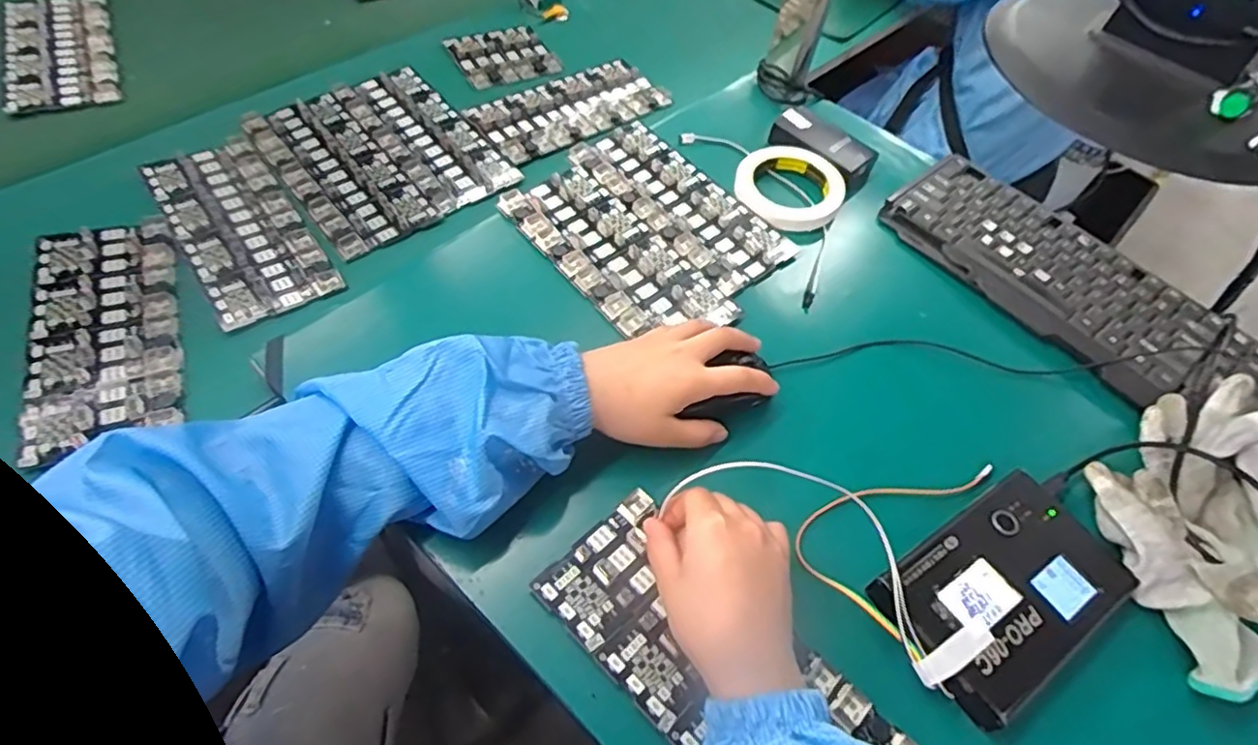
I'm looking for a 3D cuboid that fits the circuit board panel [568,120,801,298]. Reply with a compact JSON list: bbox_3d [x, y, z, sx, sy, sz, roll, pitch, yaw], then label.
[{"bbox_3d":[0.047,-0.164,0.640,0.097,0.022,0.234,-34,63,-26],"label":"circuit board panel"}]

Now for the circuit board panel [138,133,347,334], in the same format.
[{"bbox_3d":[-0.348,-0.131,0.591,0.096,0.006,0.225,-29,65,-25],"label":"circuit board panel"}]

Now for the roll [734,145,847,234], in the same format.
[{"bbox_3d":[0.158,-0.182,0.656,0.105,0.020,0.109,4,54,-5],"label":"roll"}]

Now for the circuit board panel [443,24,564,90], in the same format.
[{"bbox_3d":[-0.148,-0.377,0.792,0.109,0.009,0.105,-23,63,-20],"label":"circuit board panel"}]

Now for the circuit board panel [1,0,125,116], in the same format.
[{"bbox_3d":[-0.615,-0.351,0.718,0.100,0.019,0.219,-18,59,-19],"label":"circuit board panel"}]

